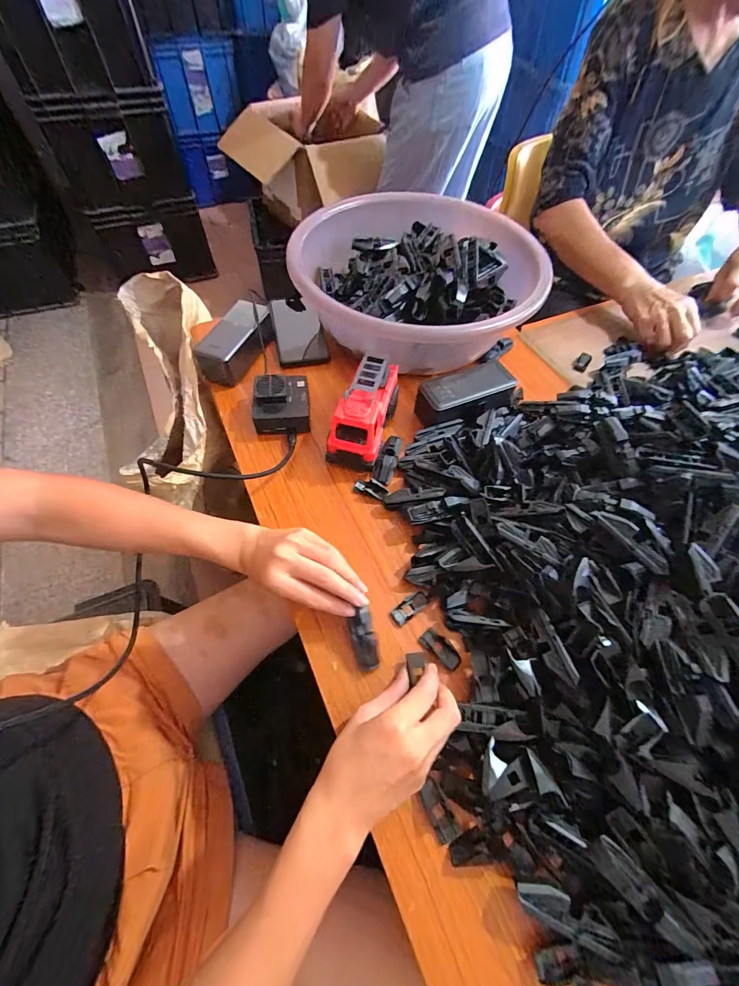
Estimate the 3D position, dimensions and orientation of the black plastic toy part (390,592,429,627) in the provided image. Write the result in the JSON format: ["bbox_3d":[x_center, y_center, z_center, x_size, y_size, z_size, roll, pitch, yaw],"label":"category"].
[{"bbox_3d":[0.040,0.115,0.376,0.040,0.008,0.017,-34,66,-20],"label":"black plastic toy part"}]

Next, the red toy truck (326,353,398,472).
[{"bbox_3d":[-0.003,-0.107,0.455,0.058,0.070,0.141,15,60,8],"label":"red toy truck"}]

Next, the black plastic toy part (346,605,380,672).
[{"bbox_3d":[-0.005,0.136,0.348,0.023,0.013,0.057,-8,89,-6],"label":"black plastic toy part"}]

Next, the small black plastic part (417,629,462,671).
[{"bbox_3d":[0.070,0.151,0.361,0.043,0.008,0.017,41,66,20],"label":"small black plastic part"}]

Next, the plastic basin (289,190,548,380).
[{"bbox_3d":[0.054,-0.302,0.549,0.299,0.101,0.345,-25,62,-17],"label":"plastic basin"}]

